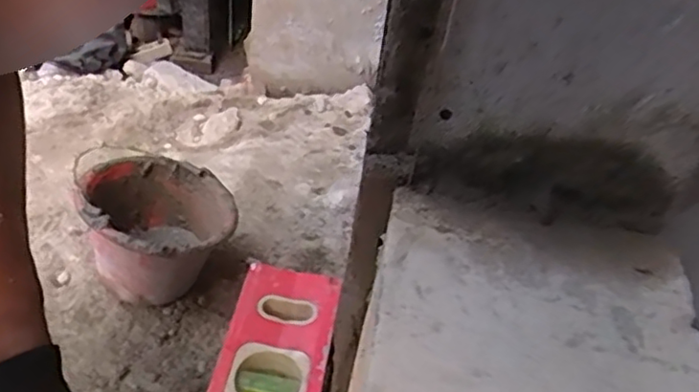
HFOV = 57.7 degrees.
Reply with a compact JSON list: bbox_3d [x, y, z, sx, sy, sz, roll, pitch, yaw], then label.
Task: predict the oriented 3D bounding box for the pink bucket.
[{"bbox_3d":[-0.362,0.058,1.246,0.249,0.220,0.285,-23,49,-29],"label":"pink bucket"}]

